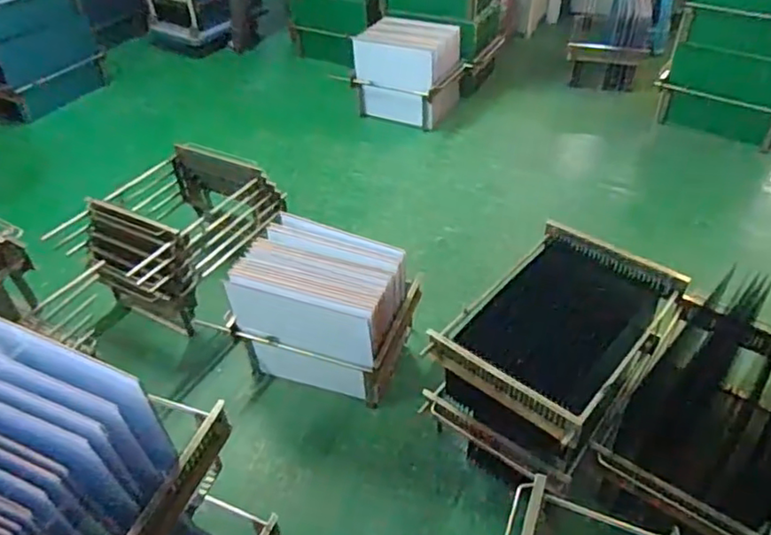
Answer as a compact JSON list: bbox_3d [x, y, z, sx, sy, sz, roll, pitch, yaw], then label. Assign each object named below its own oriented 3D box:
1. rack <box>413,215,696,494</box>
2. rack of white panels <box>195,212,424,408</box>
[{"bbox_3d":[0.463,0.237,1.661,0.430,0.424,0.636,32,52,32],"label":"rack"},{"bbox_3d":[-0.191,0.126,1.893,0.543,0.445,0.324,13,44,16],"label":"rack of white panels"}]

